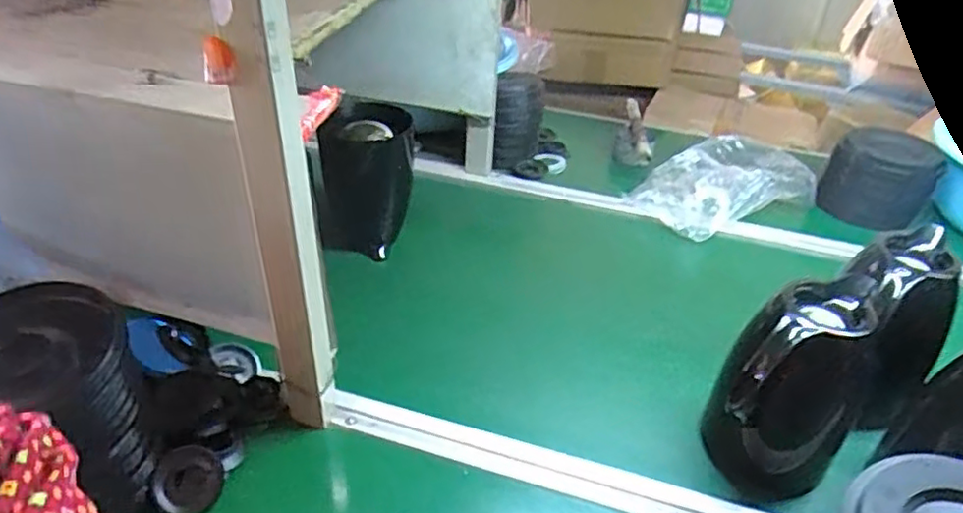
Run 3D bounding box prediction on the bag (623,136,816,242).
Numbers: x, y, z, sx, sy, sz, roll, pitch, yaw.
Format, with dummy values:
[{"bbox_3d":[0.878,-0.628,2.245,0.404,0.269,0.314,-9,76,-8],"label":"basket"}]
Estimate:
[{"bbox_3d":[0.387,-0.132,1.083,0.289,0.070,0.202,-13,39,-22],"label":"bag"}]

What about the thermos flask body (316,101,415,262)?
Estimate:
[{"bbox_3d":[-0.159,-0.113,0.910,0.122,0.179,0.119,2,35,-3],"label":"thermos flask body"}]

